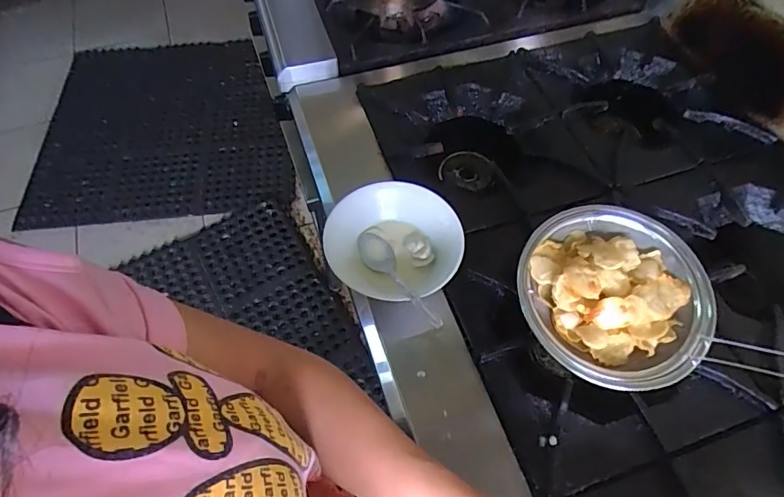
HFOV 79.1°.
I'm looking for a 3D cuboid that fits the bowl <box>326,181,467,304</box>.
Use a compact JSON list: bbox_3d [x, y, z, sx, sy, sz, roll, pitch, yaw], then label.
[{"bbox_3d":[0.002,-0.004,0.558,0.154,0.040,0.155,0,59,0],"label":"bowl"}]

